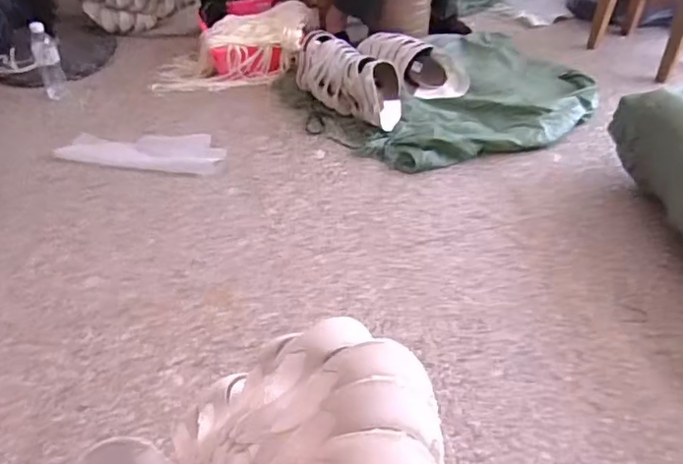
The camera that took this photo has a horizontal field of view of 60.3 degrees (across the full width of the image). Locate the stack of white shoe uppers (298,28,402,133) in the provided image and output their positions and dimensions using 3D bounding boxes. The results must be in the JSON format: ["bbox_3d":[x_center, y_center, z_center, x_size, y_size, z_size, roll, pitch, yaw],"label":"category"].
[{"bbox_3d":[0.020,-0.442,1.655,0.399,0.118,0.189,31,51,26],"label":"stack of white shoe uppers"}]

